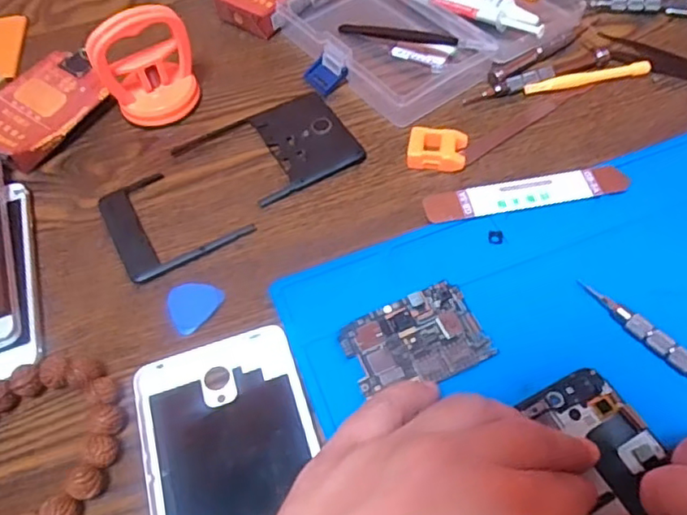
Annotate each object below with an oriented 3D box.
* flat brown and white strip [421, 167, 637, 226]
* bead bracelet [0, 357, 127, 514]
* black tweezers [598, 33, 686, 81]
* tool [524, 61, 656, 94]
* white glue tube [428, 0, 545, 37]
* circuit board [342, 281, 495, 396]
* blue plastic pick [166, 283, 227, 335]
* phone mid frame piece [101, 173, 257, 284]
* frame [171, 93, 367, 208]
[{"bbox_3d":[0.104,-0.037,0.339,0.114,0.005,0.023,-9,55,-2],"label":"flat brown and white strip"},{"bbox_3d":[-0.142,0.088,0.270,0.077,0.016,0.086,-3,55,3],"label":"bead bracelet"},{"bbox_3d":[0.221,-0.125,0.388,0.103,0.010,0.014,24,60,20],"label":"black tweezers"},{"bbox_3d":[0.160,-0.119,0.390,0.083,0.007,0.011,-11,55,-3],"label":"tool"},{"bbox_3d":[0.097,-0.180,0.427,0.028,0.017,0.107,-39,61,-21],"label":"white glue tube"},{"bbox_3d":[0.035,0.041,0.290,0.065,0.005,0.045,-22,56,-10],"label":"circuit board"},{"bbox_3d":[-0.082,0.024,0.316,0.029,0.004,0.030,27,61,21],"label":"blue plastic pick"},{"bbox_3d":[-0.101,-0.026,0.352,0.072,0.004,0.071,-26,57,-13],"label":"phone mid frame piece"},{"bbox_3d":[-0.045,-0.069,0.375,0.100,0.006,0.076,-26,57,-13],"label":"frame"}]

